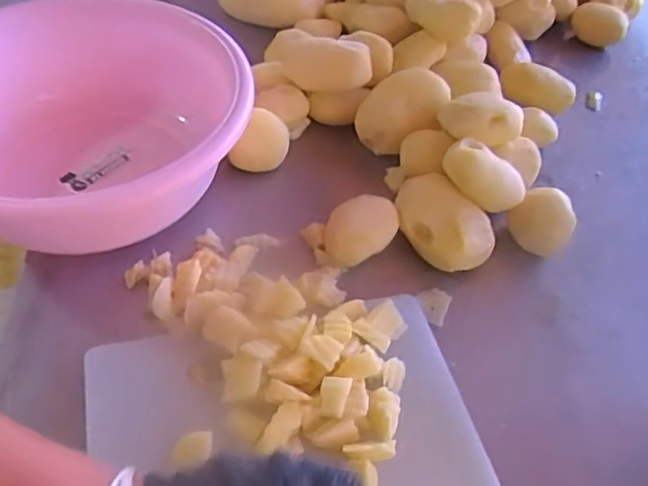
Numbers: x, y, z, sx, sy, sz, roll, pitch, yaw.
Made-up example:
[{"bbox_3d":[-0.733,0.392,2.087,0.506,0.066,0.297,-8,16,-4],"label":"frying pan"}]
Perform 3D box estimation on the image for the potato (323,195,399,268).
[{"bbox_3d":[0.032,-0.010,0.534,0.067,0.042,0.049,-28,58,-27],"label":"potato"}]

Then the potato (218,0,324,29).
[{"bbox_3d":[-0.065,-0.283,0.744,0.125,0.045,0.051,17,50,8],"label":"potato"}]

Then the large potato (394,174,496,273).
[{"bbox_3d":[0.101,-0.017,0.538,0.094,0.048,0.053,36,55,22],"label":"large potato"}]

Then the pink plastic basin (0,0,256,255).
[{"bbox_3d":[-0.208,-0.102,0.571,0.250,0.154,0.301,-11,52,-15],"label":"pink plastic basin"}]

